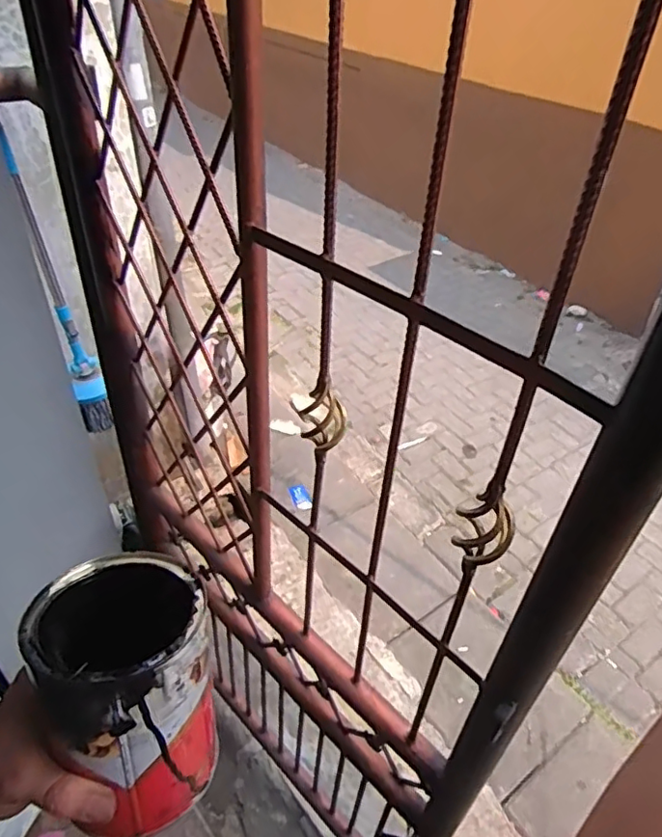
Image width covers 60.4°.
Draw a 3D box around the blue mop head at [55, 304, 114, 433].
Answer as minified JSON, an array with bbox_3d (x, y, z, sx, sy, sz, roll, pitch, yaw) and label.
[{"bbox_3d":[-0.545,-0.105,1.264,0.070,0.300,0.066,-16,26,-18],"label":"blue mop head"}]

